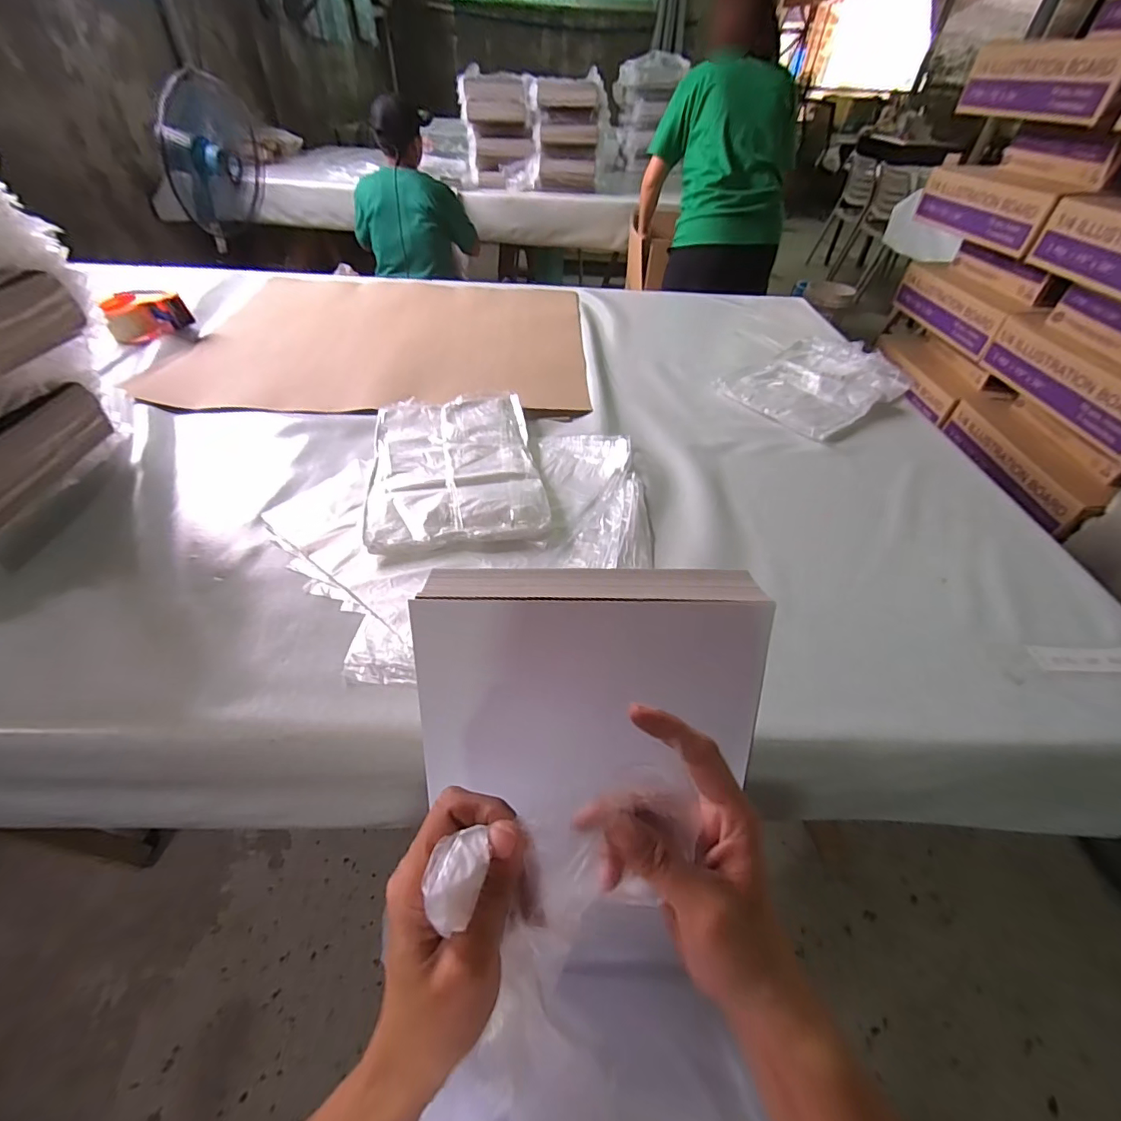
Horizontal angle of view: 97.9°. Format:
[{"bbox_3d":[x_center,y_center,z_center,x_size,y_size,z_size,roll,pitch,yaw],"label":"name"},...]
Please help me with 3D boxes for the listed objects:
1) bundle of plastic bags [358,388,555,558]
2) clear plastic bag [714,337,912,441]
[{"bbox_3d":[-0.154,-0.144,0.712,0.227,0.026,0.330,-6,48,-11],"label":"bundle of plastic bags"},{"bbox_3d":[0.481,-0.340,0.929,0.319,0.049,0.238,-28,55,-27],"label":"clear plastic bag"}]

